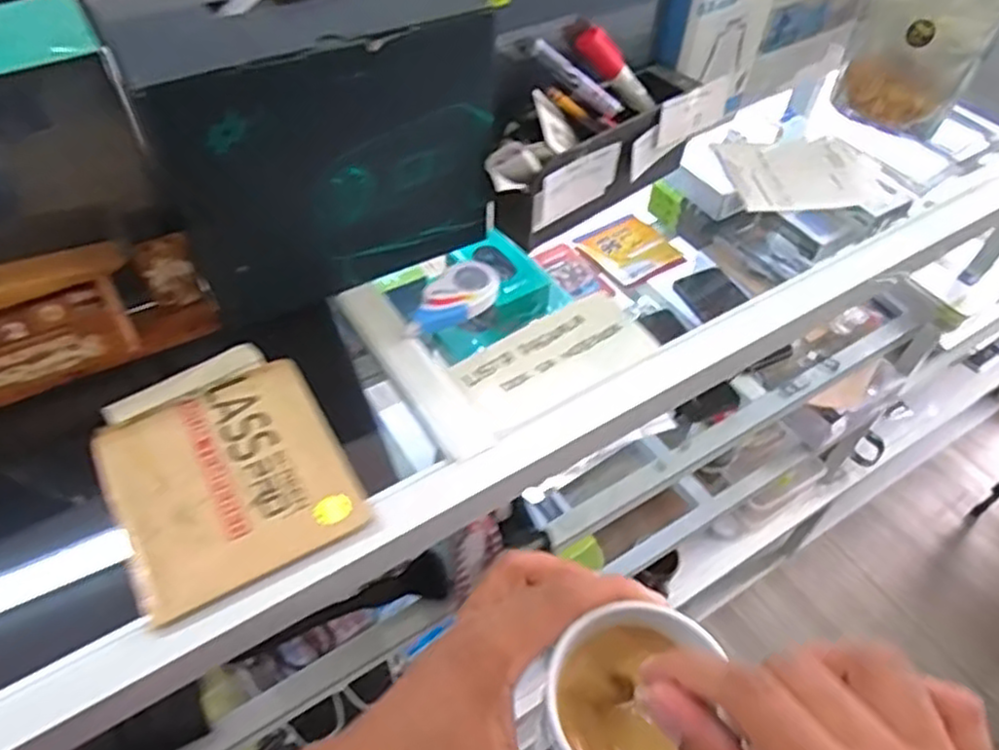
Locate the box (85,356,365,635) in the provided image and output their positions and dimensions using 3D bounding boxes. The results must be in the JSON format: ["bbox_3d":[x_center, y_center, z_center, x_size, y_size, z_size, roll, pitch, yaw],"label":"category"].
[{"bbox_3d":[-0.179,0.069,0.475,0.140,0.018,0.157,-26,55,-20],"label":"box"}]

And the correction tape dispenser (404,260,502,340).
[{"bbox_3d":[-0.039,-0.060,0.577,0.044,0.015,0.093,36,59,26],"label":"correction tape dispenser"}]

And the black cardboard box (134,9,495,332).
[{"bbox_3d":[-0.112,-0.150,0.526,0.236,0.191,0.039,-22,54,-17],"label":"black cardboard box"}]

